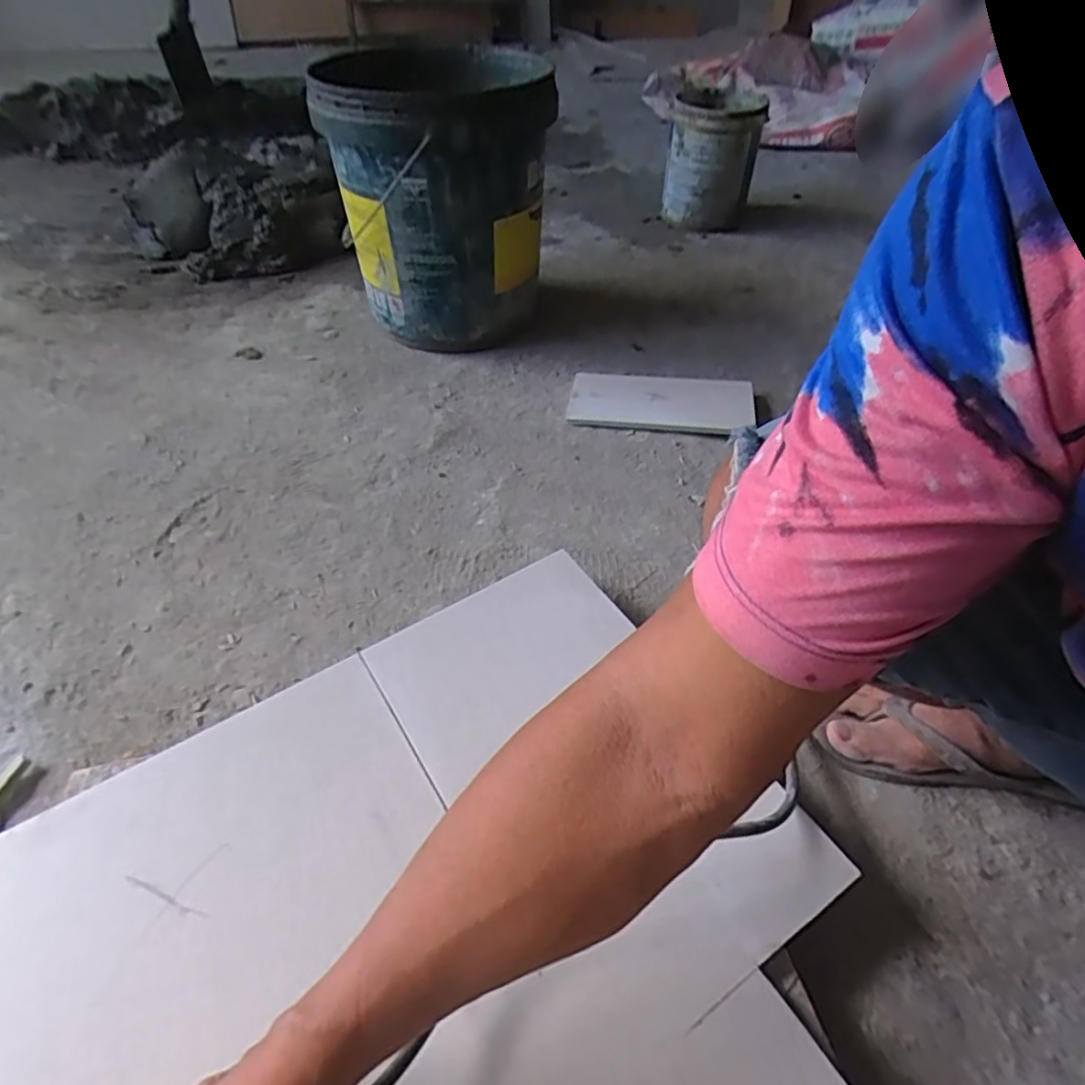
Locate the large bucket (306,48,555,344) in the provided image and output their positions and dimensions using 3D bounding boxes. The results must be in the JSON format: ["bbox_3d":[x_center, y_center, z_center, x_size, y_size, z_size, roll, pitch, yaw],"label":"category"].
[{"bbox_3d":[-0.133,-0.443,0.905,0.282,0.342,0.255,-2,48,-4],"label":"large bucket"}]

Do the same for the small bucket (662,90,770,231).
[{"bbox_3d":[0.320,-0.714,1.232,0.153,0.211,0.153,1,48,-1],"label":"small bucket"}]

